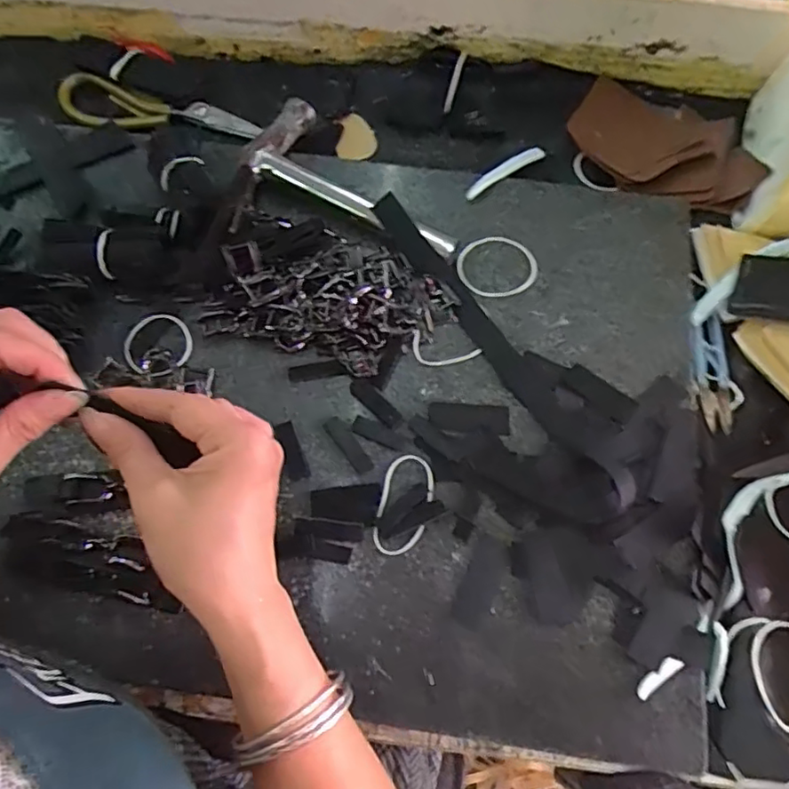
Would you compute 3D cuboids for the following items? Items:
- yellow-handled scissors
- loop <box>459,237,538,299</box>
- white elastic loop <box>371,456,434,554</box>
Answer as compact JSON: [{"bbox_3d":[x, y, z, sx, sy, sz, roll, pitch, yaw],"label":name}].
[{"bbox_3d":[-0.227,-0.259,0.573,0.198,0.026,0.058,17,69,8],"label":"yellow-handled scissors"},{"bbox_3d":[0.077,-0.098,0.470,0.061,0.009,0.052,-21,75,-7],"label":"loop"},{"bbox_3d":[0.007,0.072,0.404,0.033,0.007,0.066,12,69,6],"label":"white elastic loop"}]

